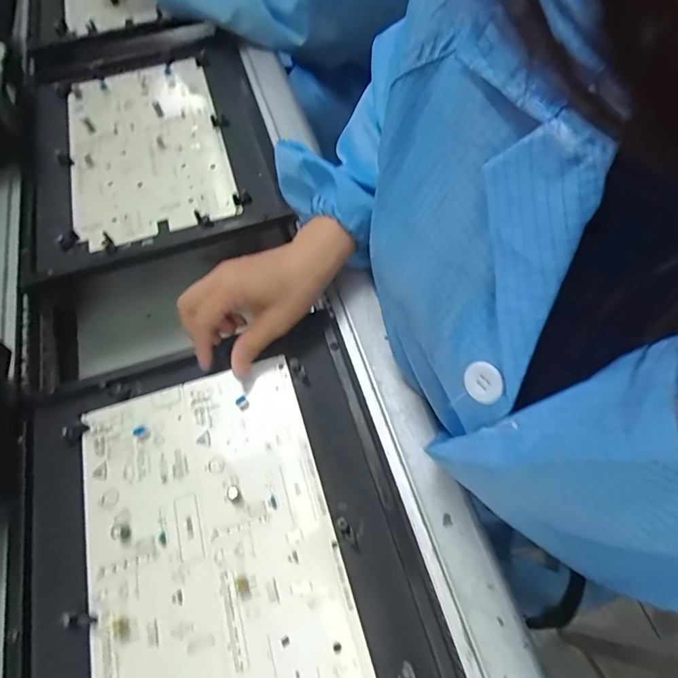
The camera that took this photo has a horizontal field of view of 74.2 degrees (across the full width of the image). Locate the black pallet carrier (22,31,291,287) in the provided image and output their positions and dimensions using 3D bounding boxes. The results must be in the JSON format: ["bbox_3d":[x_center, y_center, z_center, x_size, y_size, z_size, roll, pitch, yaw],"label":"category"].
[{"bbox_3d":[-0.240,-0.249,0.544,0.274,0.051,0.386,-19,63,-8],"label":"black pallet carrier"}]

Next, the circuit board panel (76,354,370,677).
[{"bbox_3d":[-0.089,0.161,0.314,0.171,0.008,0.289,-16,63,-6],"label":"circuit board panel"}]

